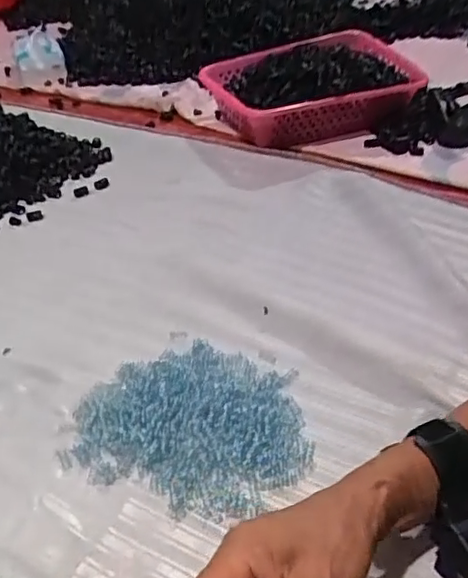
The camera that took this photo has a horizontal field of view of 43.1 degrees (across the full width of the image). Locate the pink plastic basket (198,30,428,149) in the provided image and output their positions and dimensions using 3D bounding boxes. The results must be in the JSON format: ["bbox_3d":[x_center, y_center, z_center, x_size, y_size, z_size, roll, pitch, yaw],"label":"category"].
[{"bbox_3d":[0.135,-0.342,0.996,0.335,0.095,0.240,-19,42,-19],"label":"pink plastic basket"}]

